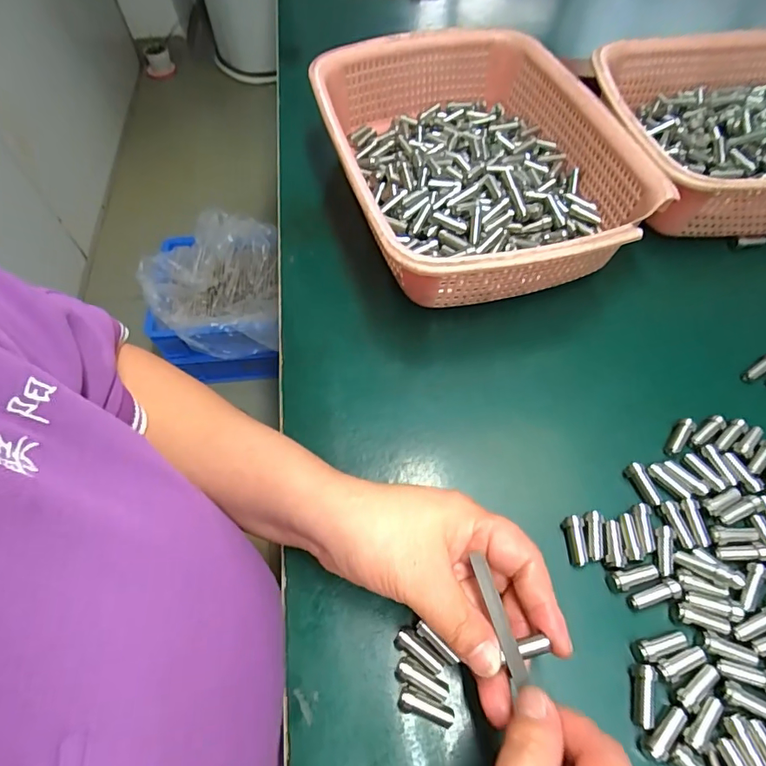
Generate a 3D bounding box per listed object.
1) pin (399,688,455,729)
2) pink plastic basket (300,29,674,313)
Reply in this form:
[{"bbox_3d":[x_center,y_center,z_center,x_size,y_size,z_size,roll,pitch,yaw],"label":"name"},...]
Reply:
[{"bbox_3d":[0.021,0.158,0.237,0.027,0.009,0.009,16,61,12],"label":"pin"},{"bbox_3d":[0.072,-0.180,0.406,0.216,0.075,0.284,-13,59,-6],"label":"pink plastic basket"}]

